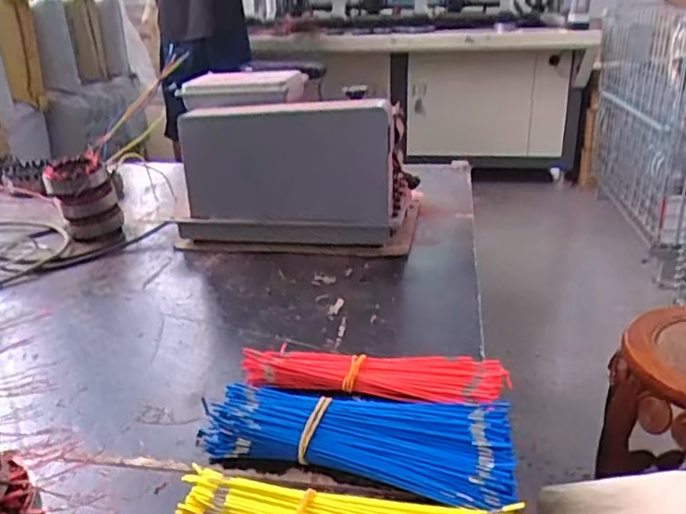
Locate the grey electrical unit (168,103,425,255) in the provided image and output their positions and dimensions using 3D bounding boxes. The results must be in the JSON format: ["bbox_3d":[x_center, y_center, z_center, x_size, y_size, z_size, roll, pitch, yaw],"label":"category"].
[{"bbox_3d":[-0.066,-0.125,0.913,0.334,0.212,0.139,3,24,8],"label":"grey electrical unit"}]

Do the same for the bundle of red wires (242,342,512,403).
[{"bbox_3d":[0.028,0.114,0.594,0.244,0.026,0.057,3,24,8],"label":"bundle of red wires"}]

